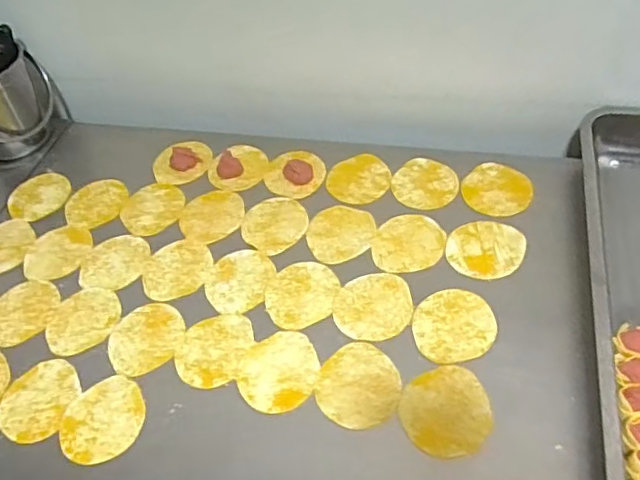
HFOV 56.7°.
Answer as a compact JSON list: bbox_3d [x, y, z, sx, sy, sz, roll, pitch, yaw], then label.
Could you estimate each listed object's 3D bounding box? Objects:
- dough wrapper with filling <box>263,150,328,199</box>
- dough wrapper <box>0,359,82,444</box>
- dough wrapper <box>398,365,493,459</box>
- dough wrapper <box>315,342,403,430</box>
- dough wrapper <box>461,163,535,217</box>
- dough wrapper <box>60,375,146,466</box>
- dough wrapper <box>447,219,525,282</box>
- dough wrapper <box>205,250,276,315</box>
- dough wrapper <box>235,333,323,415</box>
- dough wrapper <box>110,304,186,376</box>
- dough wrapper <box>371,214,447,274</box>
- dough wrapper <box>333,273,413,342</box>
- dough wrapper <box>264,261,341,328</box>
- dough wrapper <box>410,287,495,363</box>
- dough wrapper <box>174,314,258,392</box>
[{"bbox_3d":[-0.034,-0.088,0.784,0.077,0.010,0.079,-3,50,4],"label":"dough wrapper with filling"},{"bbox_3d":[-0.290,0.162,0.608,0.076,0.005,0.088,8,51,12],"label":"dough wrapper"},{"bbox_3d":[0.118,0.158,0.552,0.081,0.005,0.081,-22,51,-12],"label":"dough wrapper"},{"bbox_3d":[0.037,0.141,0.577,0.080,0.004,0.086,-24,52,-13],"label":"dough wrapper"},{"bbox_3d":[0.217,-0.062,0.728,0.083,0.005,0.076,-8,52,10],"label":"dough wrapper"},{"bbox_3d":[-0.215,0.177,0.586,0.079,0.008,0.086,-3,50,4],"label":"dough wrapper"},{"bbox_3d":[0.185,0.010,0.671,0.083,0.004,0.084,26,58,28],"label":"dough wrapper"},{"bbox_3d":[-0.093,0.046,0.682,0.073,0.004,0.086,12,52,16],"label":"dough wrapper"},{"bbox_3d":[-0.041,0.133,0.599,0.080,0.004,0.083,-23,52,-13],"label":"dough wrapper"},{"bbox_3d":[-0.190,0.105,0.647,0.081,0.004,0.083,-29,53,-17],"label":"dough wrapper"},{"bbox_3d":[0.103,0.003,0.690,0.083,0.006,0.081,-3,50,4],"label":"dough wrapper"},{"bbox_3d":[0.057,0.069,0.638,0.081,0.004,0.084,-3,50,4],"label":"dough wrapper"},{"bbox_3d":[-0.021,0.059,0.660,0.076,0.004,0.087,10,52,14],"label":"dough wrapper"},{"bbox_3d":[0.138,0.086,0.613,0.082,0.004,0.080,-3,50,4],"label":"dough wrapper"},{"bbox_3d":[-0.113,0.114,0.628,0.073,0.004,0.088,14,53,17],"label":"dough wrapper"}]

